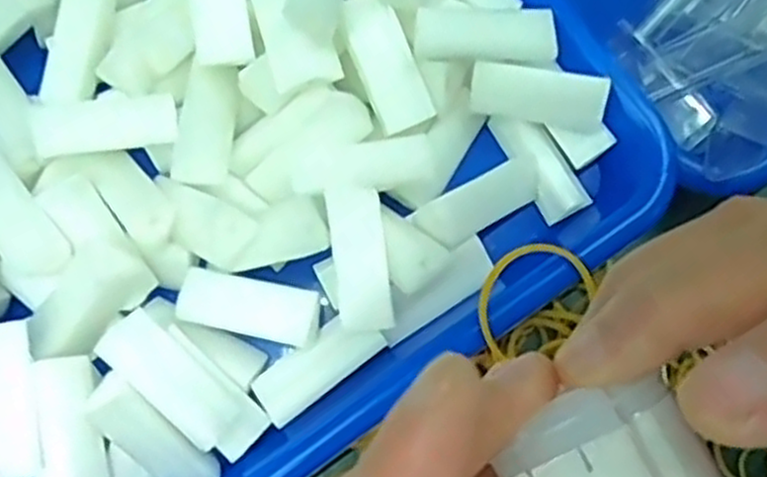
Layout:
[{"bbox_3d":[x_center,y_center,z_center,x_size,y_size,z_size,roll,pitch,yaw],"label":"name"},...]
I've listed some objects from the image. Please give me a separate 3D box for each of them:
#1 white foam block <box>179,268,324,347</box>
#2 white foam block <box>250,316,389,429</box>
[{"bbox_3d":[-0.044,0.023,0.254,0.046,0.011,0.018,12,76,2],"label":"white foam block"},{"bbox_3d":[-0.022,0.042,0.256,0.044,0.006,0.018,-37,81,-6],"label":"white foam block"}]

